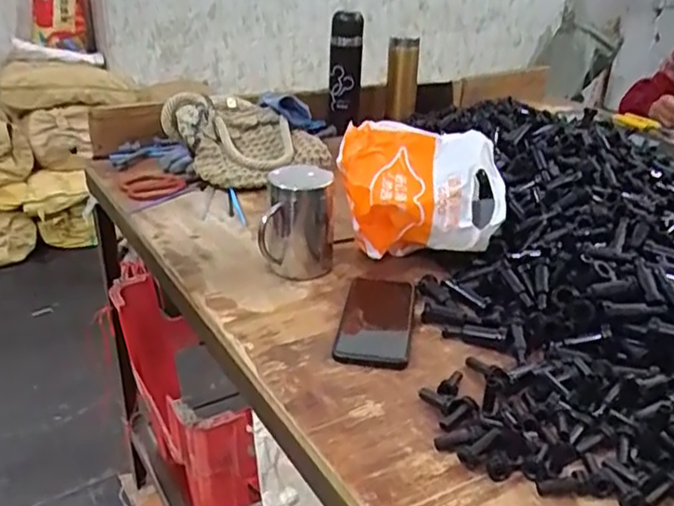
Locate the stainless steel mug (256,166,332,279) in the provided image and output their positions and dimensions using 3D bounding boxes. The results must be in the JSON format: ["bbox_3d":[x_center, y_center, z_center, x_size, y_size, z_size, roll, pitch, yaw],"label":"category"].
[{"bbox_3d":[-0.047,-0.038,0.770,0.081,0.125,0.088,1,27,-1],"label":"stainless steel mug"}]

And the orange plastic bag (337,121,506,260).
[{"bbox_3d":[0.103,-0.077,0.797,0.194,0.127,0.105,2,27,0],"label":"orange plastic bag"}]

